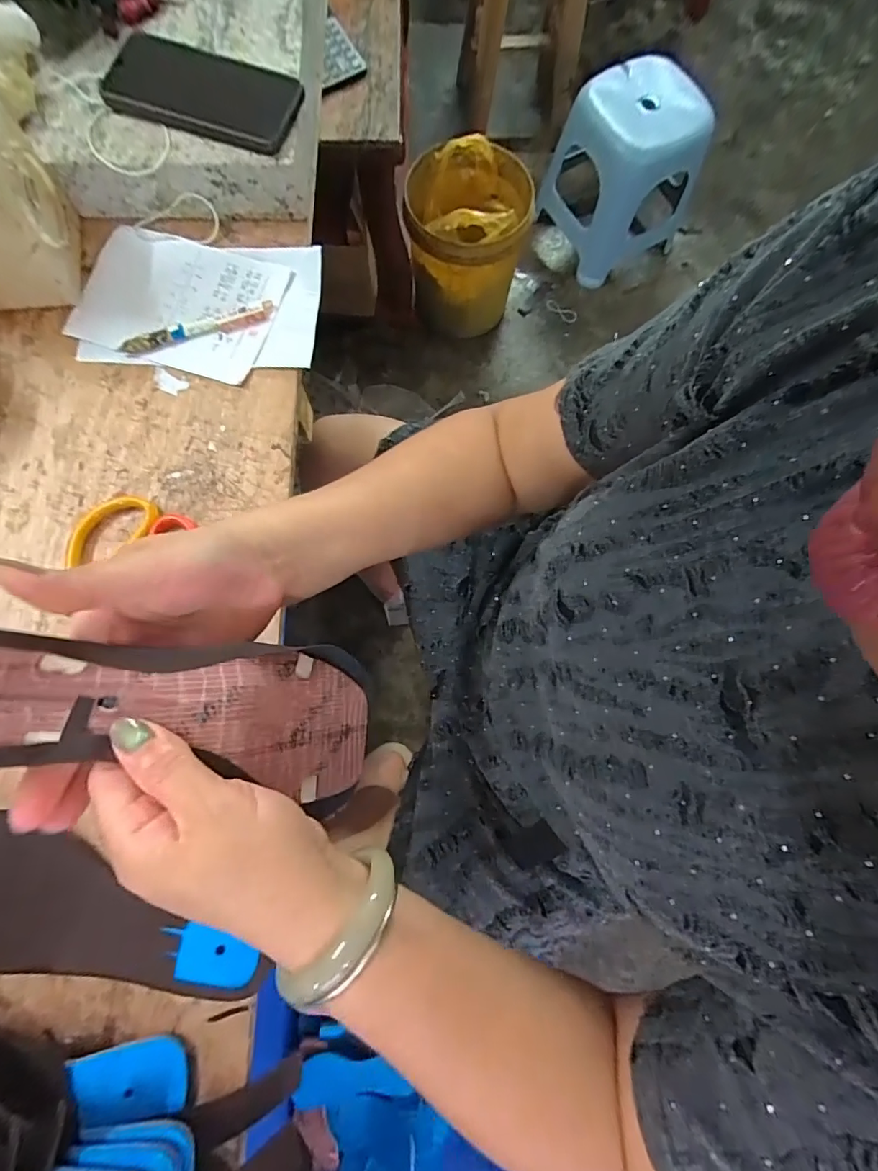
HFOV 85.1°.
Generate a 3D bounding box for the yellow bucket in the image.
[{"bbox_3d":[0.068,-0.803,1.100,0.263,0.282,0.278,0,78,-2],"label":"yellow bucket"}]

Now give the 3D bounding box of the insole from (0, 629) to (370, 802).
[{"bbox_3d":[-0.124,0.064,0.241,0.233,0.033,0.081,18,74,-40],"label":"insole"}]

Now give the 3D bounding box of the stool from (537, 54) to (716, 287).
[{"bbox_3d":[0.446,-1.005,1.172,0.303,0.305,0.294,-36,81,-8],"label":"stool"}]

